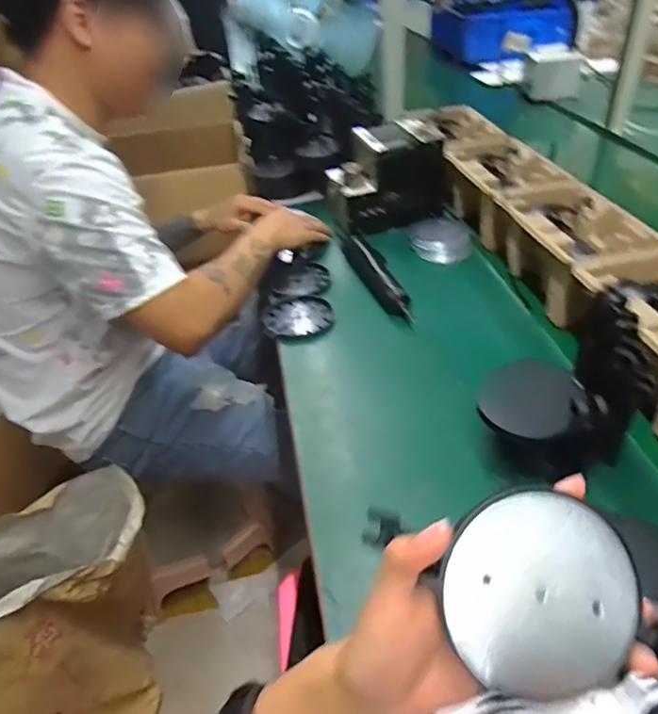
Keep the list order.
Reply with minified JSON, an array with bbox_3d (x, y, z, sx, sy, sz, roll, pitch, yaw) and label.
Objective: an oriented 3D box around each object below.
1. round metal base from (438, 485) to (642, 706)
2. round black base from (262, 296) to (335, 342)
[{"bbox_3d":[0.102,0.116,0.270,0.093,0.006,0.097,0,83,-2],"label":"round metal base"},{"bbox_3d":[-0.044,-0.054,0.794,0.098,0.019,0.088,-3,42,-5],"label":"round black base"}]

